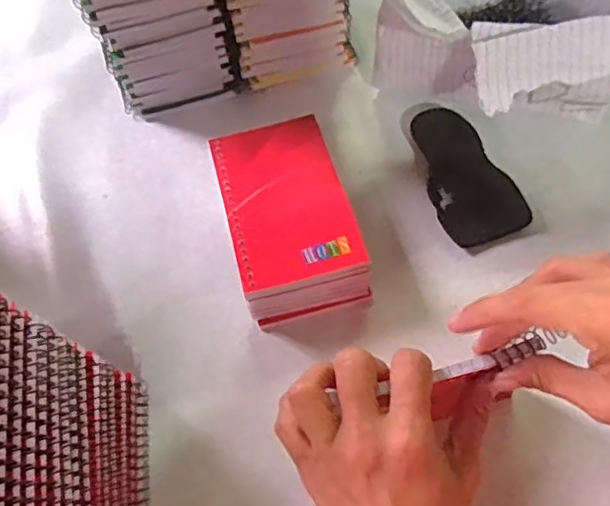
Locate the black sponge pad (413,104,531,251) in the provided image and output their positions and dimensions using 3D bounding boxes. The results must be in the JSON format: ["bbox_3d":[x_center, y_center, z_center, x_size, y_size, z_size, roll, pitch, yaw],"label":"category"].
[{"bbox_3d":[0.116,-0.059,0.453,0.058,0.015,0.115,-21,62,-6],"label":"black sponge pad"}]

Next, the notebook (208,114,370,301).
[{"bbox_3d":[-0.015,-0.038,0.411,0.081,0.007,0.130,-15,63,-5],"label":"notebook"}]

